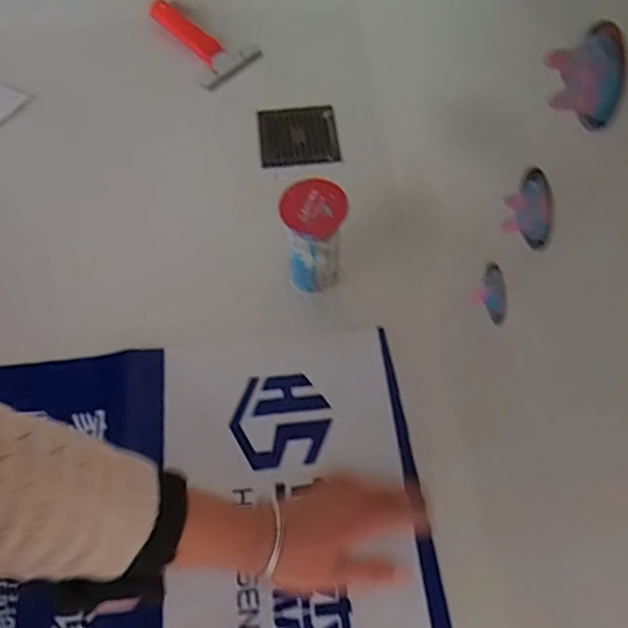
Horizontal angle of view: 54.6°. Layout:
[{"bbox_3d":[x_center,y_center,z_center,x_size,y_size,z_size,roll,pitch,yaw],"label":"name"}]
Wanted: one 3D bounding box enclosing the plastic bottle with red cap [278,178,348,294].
[{"bbox_3d":[0.000,-0.067,0.592,0.057,0.127,0.050,0,61,0],"label":"plastic bottle with red cap"}]

